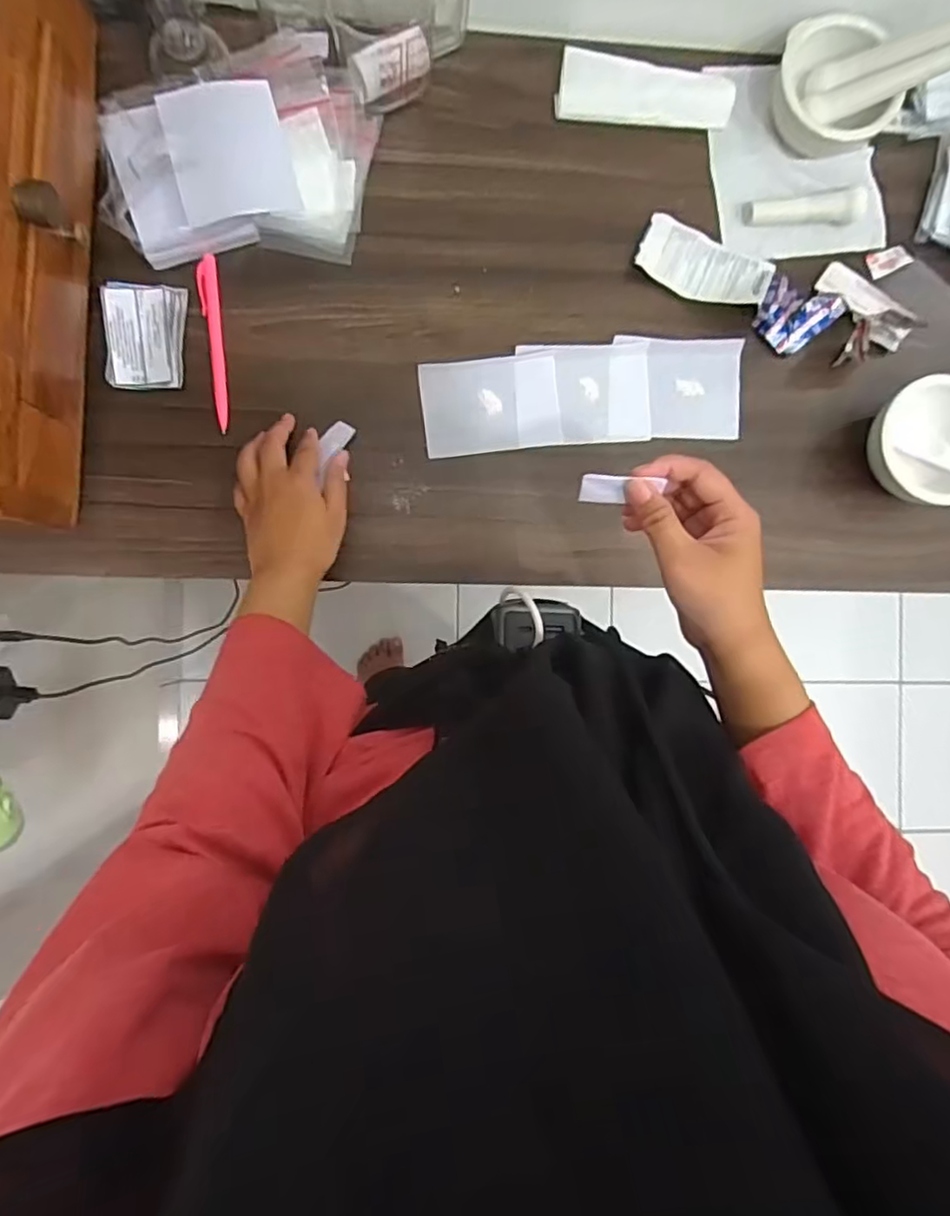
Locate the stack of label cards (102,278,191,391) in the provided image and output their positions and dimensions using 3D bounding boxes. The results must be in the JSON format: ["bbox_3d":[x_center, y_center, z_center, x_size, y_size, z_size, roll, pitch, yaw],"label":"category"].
[{"bbox_3d":[-0.249,-0.206,0.489,0.057,0.012,0.077,-2,89,-4],"label":"stack of label cards"}]

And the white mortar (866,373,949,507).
[{"bbox_3d":[0.362,-0.131,0.520,0.092,0.047,0.098,0,89,-5],"label":"white mortar"}]

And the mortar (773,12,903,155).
[{"bbox_3d":[0.288,-0.414,0.517,0.091,0.051,0.078,-5,89,-4],"label":"mortar"}]

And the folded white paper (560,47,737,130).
[{"bbox_3d":[0.139,-0.419,0.527,0.141,0.015,0.050,5,88,-4],"label":"folded white paper"}]

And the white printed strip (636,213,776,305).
[{"bbox_3d":[0.188,-0.280,0.524,0.107,0.022,0.059,18,88,-3],"label":"white printed strip"}]

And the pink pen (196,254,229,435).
[{"bbox_3d":[-0.200,-0.205,0.501,0.015,0.007,0.132,-7,89,-4],"label":"pink pen"}]

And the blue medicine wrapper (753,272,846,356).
[{"bbox_3d":[0.259,-0.237,0.525,0.057,0.026,0.050,36,87,-2],"label":"blue medicine wrapper"}]

